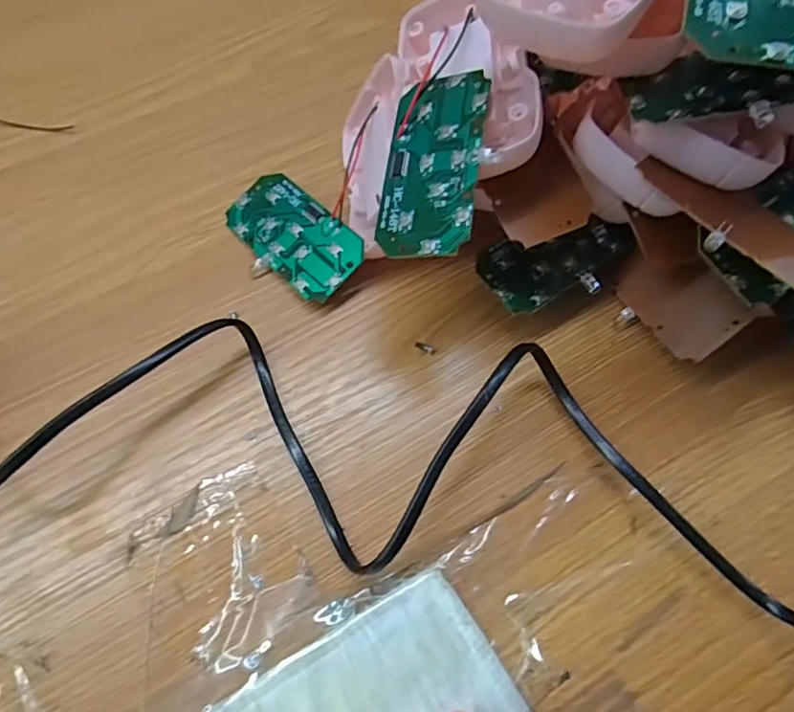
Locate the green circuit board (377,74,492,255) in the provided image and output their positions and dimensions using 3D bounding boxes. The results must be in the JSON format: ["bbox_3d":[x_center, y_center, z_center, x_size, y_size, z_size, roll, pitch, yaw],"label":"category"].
[{"bbox_3d":[0.013,-0.071,0.213,0.037,0.004,0.072,2,75,26],"label":"green circuit board"}]

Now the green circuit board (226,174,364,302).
[{"bbox_3d":[-0.050,-0.056,0.271,0.072,0.004,0.041,42,86,21],"label":"green circuit board"}]

